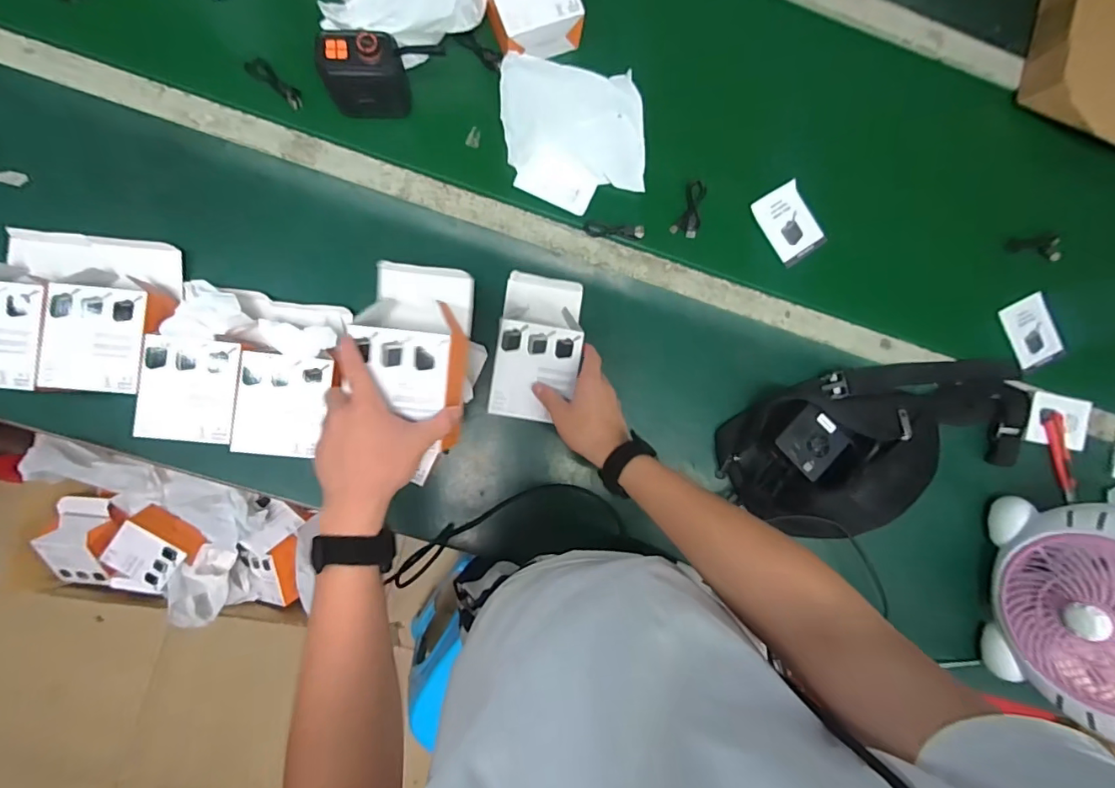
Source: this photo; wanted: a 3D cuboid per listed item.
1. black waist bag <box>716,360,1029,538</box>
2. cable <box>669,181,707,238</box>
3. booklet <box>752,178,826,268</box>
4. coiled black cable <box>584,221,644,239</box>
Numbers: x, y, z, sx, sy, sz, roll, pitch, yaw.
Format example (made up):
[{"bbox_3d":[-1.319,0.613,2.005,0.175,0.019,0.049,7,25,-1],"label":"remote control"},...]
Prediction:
[{"bbox_3d":[0.435,0.055,0.660,0.423,0.064,0.184,-17,94,-6],"label":"black waist bag"},{"bbox_3d":[0.179,-0.247,0.666,0.034,0.007,0.076,21,89,-7],"label":"cable"},{"bbox_3d":[0.316,-0.232,0.684,0.067,0.014,0.096,-33,95,-5],"label":"booklet"},{"bbox_3d":[0.074,-0.214,0.653,0.077,0.011,0.020,4,91,-7],"label":"coiled black cable"}]

